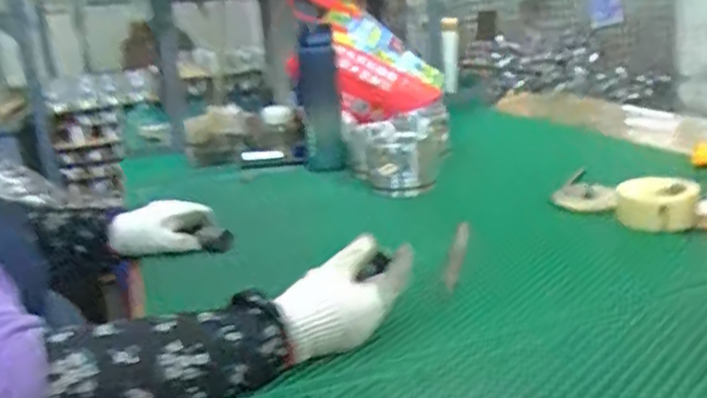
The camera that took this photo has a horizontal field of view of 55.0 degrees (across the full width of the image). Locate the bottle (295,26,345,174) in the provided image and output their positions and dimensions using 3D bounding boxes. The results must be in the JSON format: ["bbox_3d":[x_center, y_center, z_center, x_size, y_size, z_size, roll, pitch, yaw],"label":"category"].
[{"bbox_3d":[-0.063,-0.180,1.251,0.073,0.259,0.087,-6,18,-3],"label":"bottle"}]

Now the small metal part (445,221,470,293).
[{"bbox_3d":[0.129,0.068,0.853,0.018,0.005,0.214,0,18,15],"label":"small metal part"}]

